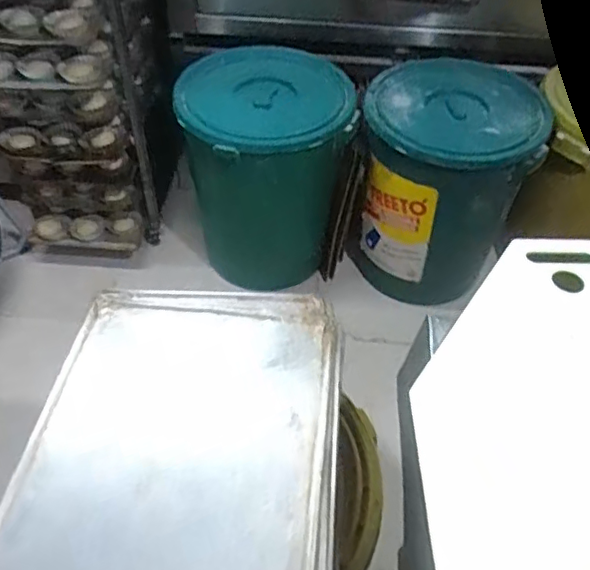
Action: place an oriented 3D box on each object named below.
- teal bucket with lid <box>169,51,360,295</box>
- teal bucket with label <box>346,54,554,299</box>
[{"bbox_3d":[-0.081,-0.319,1.660,0.411,0.505,0.390,1,48,-1],"label":"teal bucket with lid"},{"bbox_3d":[0.378,-0.243,1.606,0.432,0.512,0.362,12,48,9],"label":"teal bucket with label"}]

